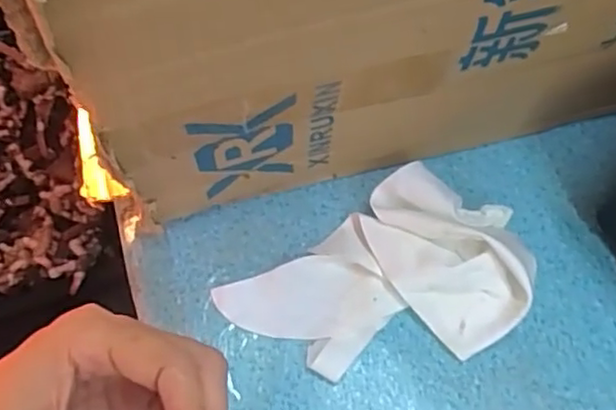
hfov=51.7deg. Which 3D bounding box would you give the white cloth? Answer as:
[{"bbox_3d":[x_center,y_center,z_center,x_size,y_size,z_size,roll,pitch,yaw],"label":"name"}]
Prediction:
[{"bbox_3d":[0.043,0.045,0.340,0.150,0.034,0.099,-30,69,-13],"label":"white cloth"}]

